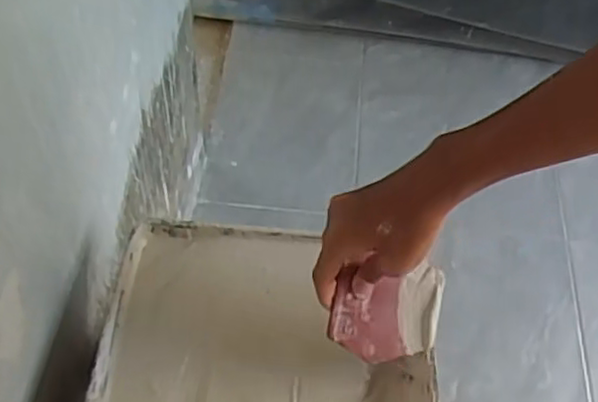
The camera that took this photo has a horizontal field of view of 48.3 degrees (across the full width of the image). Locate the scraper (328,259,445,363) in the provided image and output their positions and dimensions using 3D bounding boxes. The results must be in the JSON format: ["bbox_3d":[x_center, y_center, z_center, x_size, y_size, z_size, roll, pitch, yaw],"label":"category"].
[{"bbox_3d":[0.073,0.092,0.539,0.100,0.007,0.071,-6,92,-15],"label":"scraper"}]

